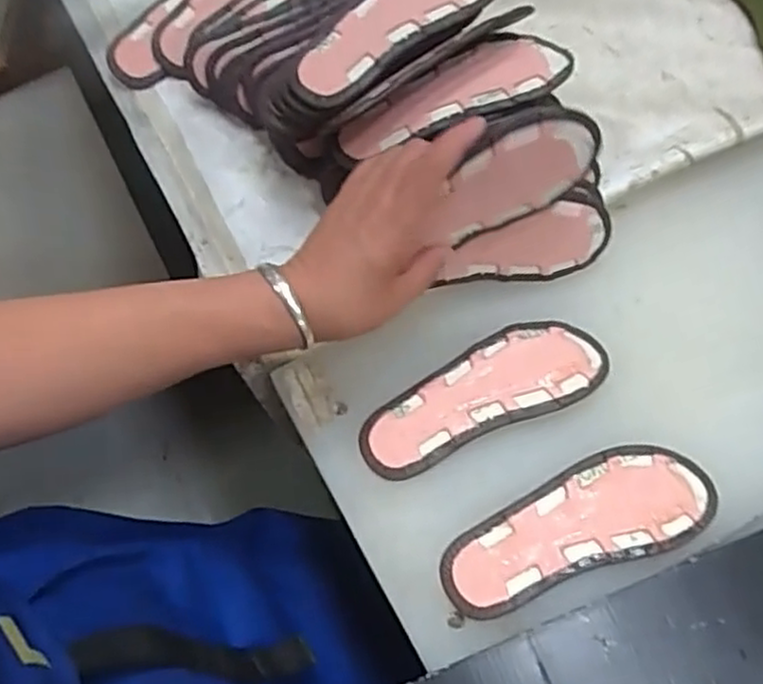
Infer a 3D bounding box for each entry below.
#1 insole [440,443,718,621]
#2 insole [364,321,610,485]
[{"bbox_3d":[0.121,0.112,0.460,0.176,0.009,0.065,-18,64,-6],"label":"insole"},{"bbox_3d":[0.068,0.034,0.501,0.175,0.011,0.062,-24,65,-9],"label":"insole"}]

